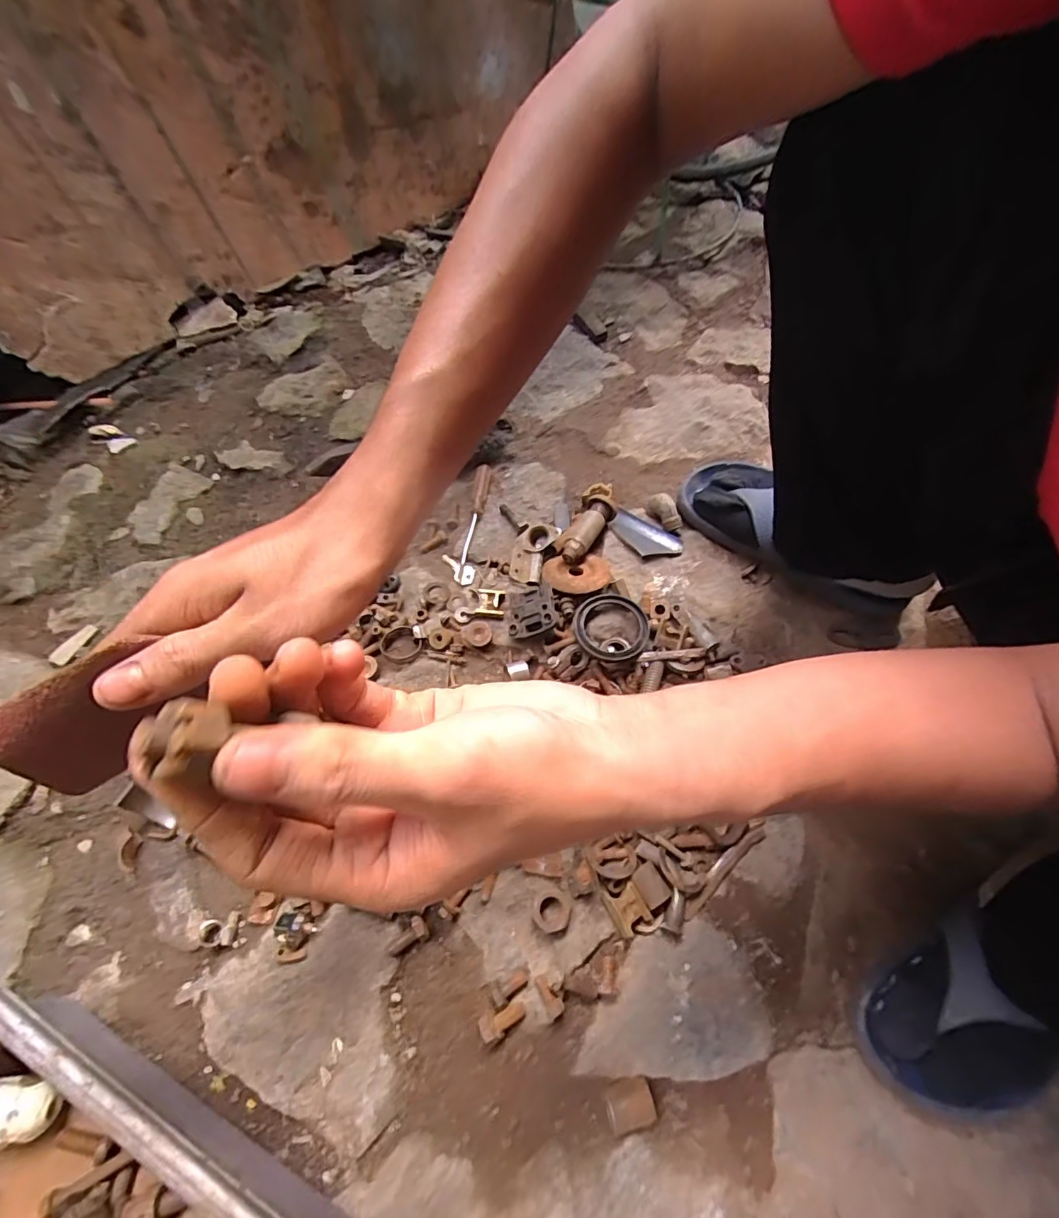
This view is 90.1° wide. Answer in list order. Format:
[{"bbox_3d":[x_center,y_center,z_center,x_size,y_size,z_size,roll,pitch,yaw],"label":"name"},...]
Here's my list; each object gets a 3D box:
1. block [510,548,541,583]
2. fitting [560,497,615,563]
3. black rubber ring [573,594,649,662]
[{"bbox_3d":[-0.004,-0.047,0.572,0.032,0.008,0.038,6,63,1],"label":"block"},{"bbox_3d":[0.061,-0.084,0.581,0.030,0.029,0.083,31,66,14],"label":"fitting"},{"bbox_3d":[0.083,0.019,0.531,0.072,0.017,0.072,1,63,-1],"label":"black rubber ring"}]

